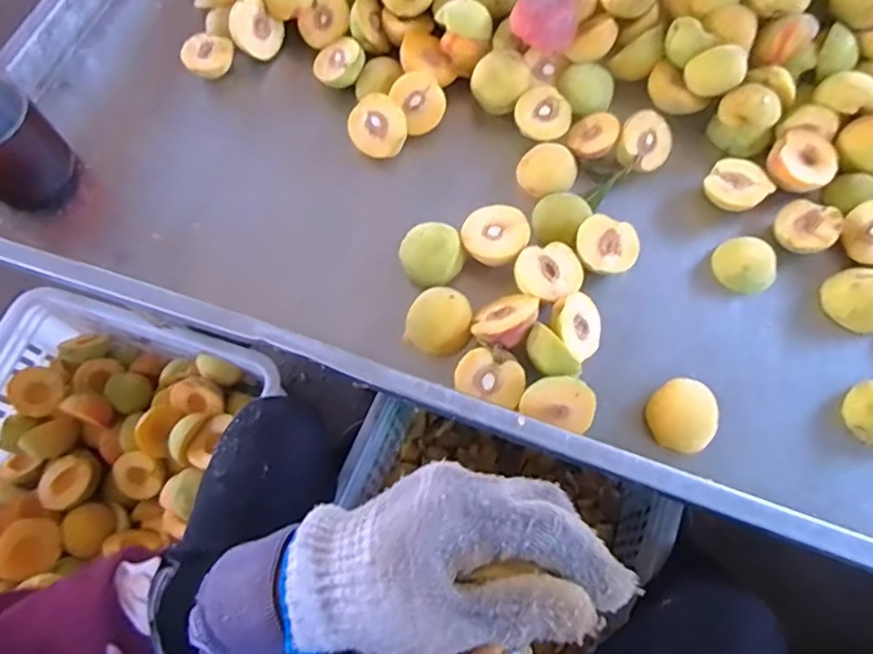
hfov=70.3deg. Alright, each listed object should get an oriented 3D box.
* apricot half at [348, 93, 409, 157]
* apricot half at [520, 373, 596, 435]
[{"bbox_3d":[-0.062,-0.220,0.684,0.062,0.027,0.061,3,106,9],"label":"apricot half"},{"bbox_3d":[0.112,0.061,0.560,0.064,0.049,0.031,15,25,3],"label":"apricot half"}]

